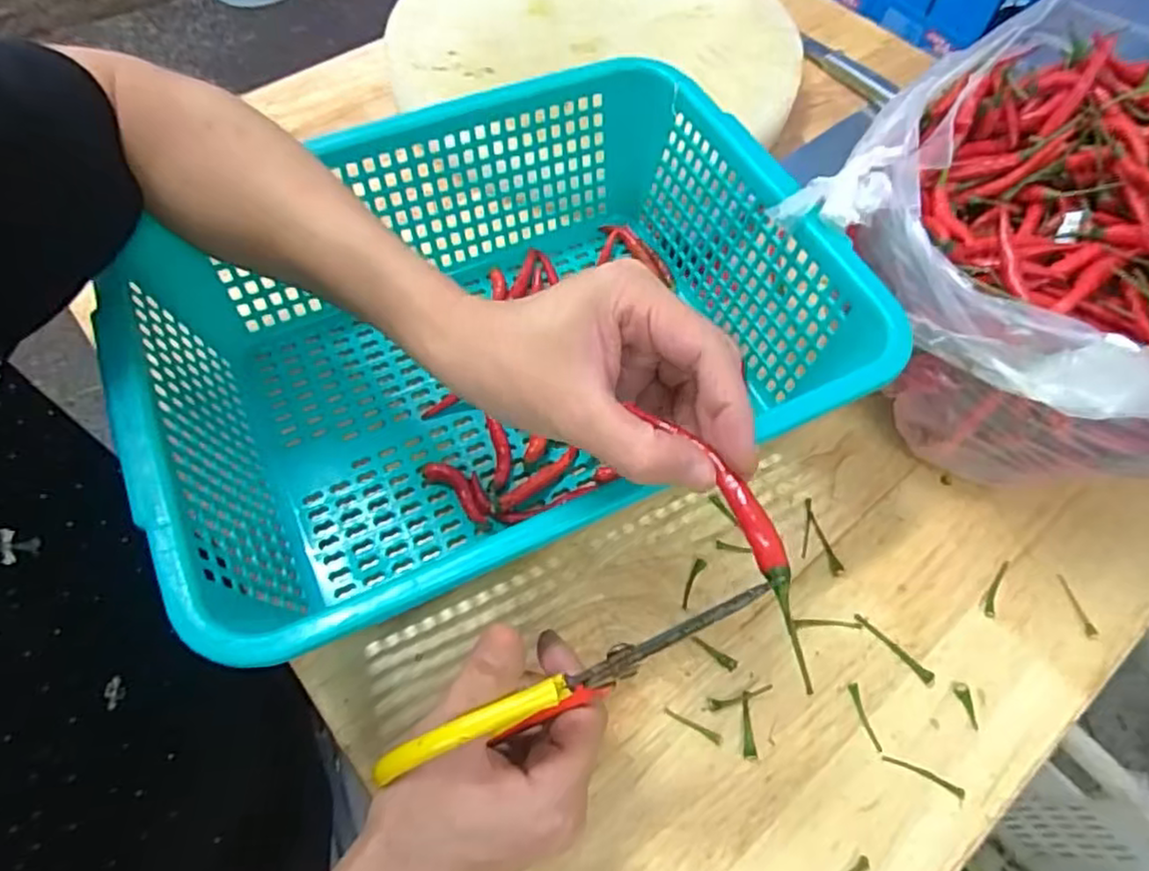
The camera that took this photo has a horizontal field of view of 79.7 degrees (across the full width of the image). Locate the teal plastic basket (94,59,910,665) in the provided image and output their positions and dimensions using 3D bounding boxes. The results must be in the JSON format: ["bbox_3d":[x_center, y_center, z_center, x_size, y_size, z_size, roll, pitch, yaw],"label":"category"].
[{"bbox_3d":[-0.047,-0.057,0.424,0.380,0.117,0.291,-22,63,-14],"label":"teal plastic basket"}]

